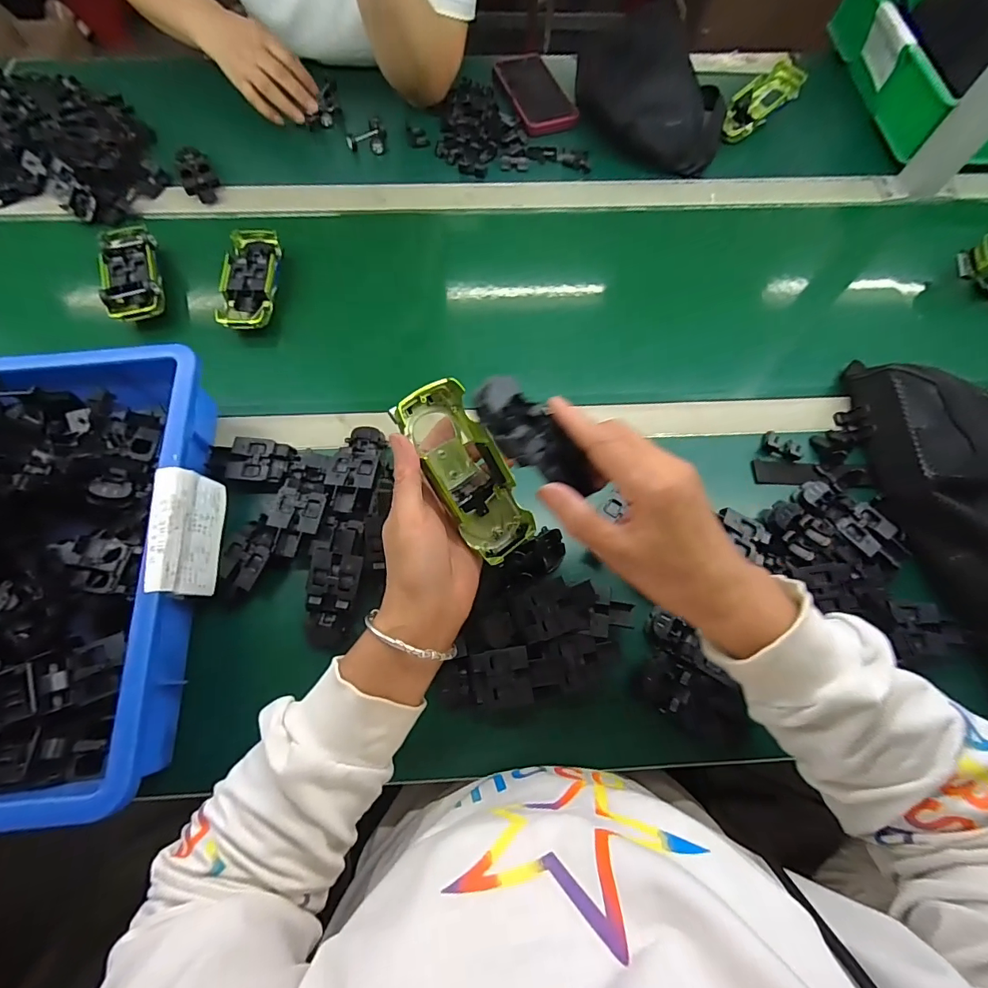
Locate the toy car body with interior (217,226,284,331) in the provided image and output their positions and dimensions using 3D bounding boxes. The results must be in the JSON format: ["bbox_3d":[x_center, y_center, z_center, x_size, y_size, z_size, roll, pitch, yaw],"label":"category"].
[{"bbox_3d":[-0.280,-0.248,0.525,0.056,0.031,0.138,-3,70,-3],"label":"toy car body with interior"}]

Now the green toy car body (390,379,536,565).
[{"bbox_3d":[-0.018,-0.015,0.331,0.055,0.037,0.131,-32,98,-13],"label":"green toy car body"}]

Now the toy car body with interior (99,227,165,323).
[{"bbox_3d":[-0.415,-0.254,0.516,0.057,0.024,0.137,-18,71,-9],"label":"toy car body with interior"}]

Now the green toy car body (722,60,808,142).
[{"bbox_3d":[0.382,-0.563,0.648,0.143,0.028,0.056,-43,77,-3],"label":"green toy car body"}]

